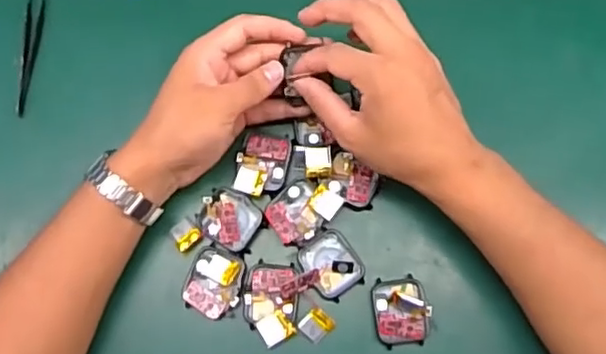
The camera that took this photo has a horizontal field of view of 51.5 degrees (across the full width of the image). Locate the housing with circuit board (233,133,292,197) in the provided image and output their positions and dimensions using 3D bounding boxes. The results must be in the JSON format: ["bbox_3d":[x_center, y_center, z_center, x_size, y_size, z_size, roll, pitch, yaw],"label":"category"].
[{"bbox_3d":[-0.030,-0.008,0.471,0.038,0.012,0.047,8,77,2],"label":"housing with circuit board"}]

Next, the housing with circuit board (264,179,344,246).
[{"bbox_3d":[-0.002,0.024,0.465,0.051,0.015,0.041,-43,80,-9],"label":"housing with circuit board"}]

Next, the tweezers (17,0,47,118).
[{"bbox_3d":[-0.216,-0.106,0.500,0.016,0.005,0.117,-1,77,0],"label":"tweezers"}]

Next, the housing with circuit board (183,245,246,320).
[{"bbox_3d":[-0.064,0.076,0.454,0.040,0.008,0.049,12,77,3],"label":"housing with circuit board"}]

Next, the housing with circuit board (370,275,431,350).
[{"bbox_3d":[0.070,0.095,0.443,0.039,0.023,0.046,-5,77,-1],"label":"housing with circuit board"}]

